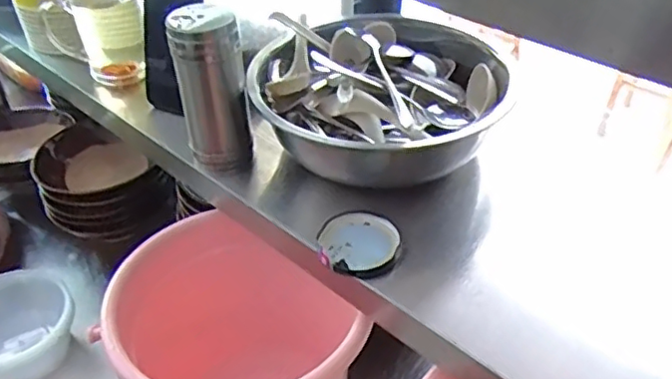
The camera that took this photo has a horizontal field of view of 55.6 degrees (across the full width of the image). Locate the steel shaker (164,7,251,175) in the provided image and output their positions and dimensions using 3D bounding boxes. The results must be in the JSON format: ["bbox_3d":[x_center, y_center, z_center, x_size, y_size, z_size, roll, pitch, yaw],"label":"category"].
[{"bbox_3d":[-0.121,-0.096,0.615,0.060,0.152,0.063,-13,41,-14],"label":"steel shaker"}]

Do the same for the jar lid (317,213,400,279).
[{"bbox_3d":[0.020,0.043,0.541,0.067,0.020,0.068,-1,39,1],"label":"jar lid"}]

